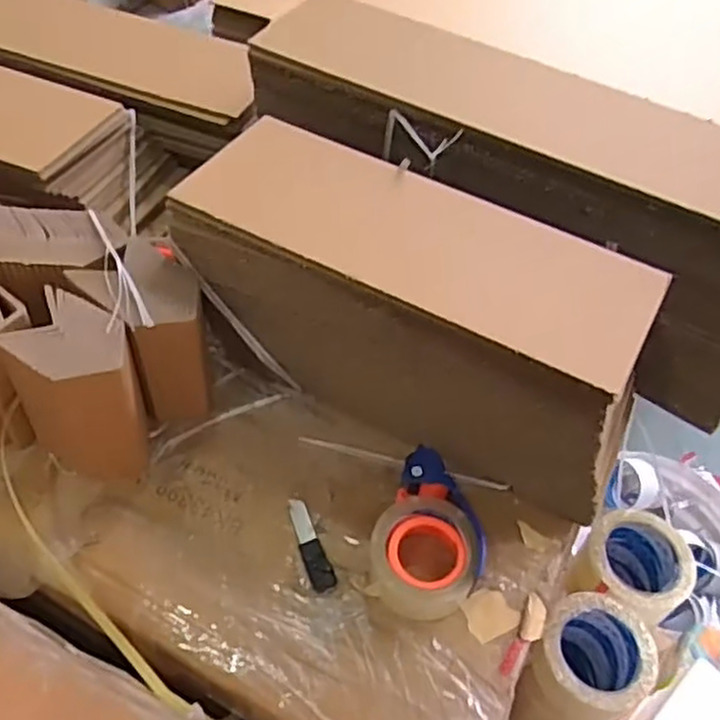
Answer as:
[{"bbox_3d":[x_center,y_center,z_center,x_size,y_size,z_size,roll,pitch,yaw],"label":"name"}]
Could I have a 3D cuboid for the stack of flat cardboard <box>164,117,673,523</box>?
[{"bbox_3d":[0.056,-0.044,0.737,0.453,0.233,0.175,24,54,16],"label":"stack of flat cardboard"}]

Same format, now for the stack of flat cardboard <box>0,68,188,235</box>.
[{"bbox_3d":[-0.524,-0.323,0.972,0.531,0.112,0.206,23,54,15],"label":"stack of flat cardboard"}]

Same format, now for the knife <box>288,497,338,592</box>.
[{"bbox_3d":[-0.049,0.182,0.703,0.023,0.005,0.100,-15,54,-15],"label":"knife"}]

